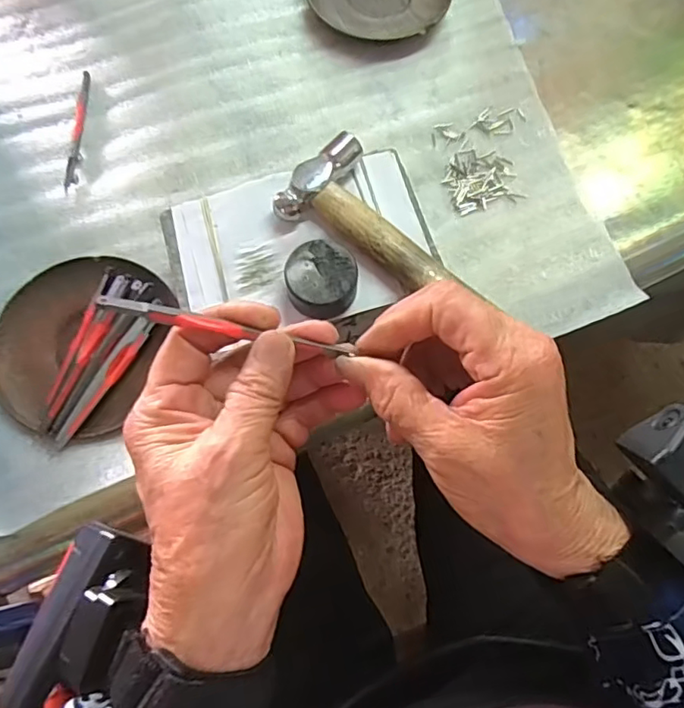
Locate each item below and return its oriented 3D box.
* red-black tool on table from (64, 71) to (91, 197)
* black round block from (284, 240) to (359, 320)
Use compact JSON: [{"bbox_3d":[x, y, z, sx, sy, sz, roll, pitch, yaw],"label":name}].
[{"bbox_3d":[-0.191,-0.162,0.412,0.009,0.004,0.105,-3,69,-2],"label":"red-black tool on table"},{"bbox_3d":[-0.011,-0.039,0.304,0.037,0.019,0.040,0,70,-1],"label":"black round block"}]

